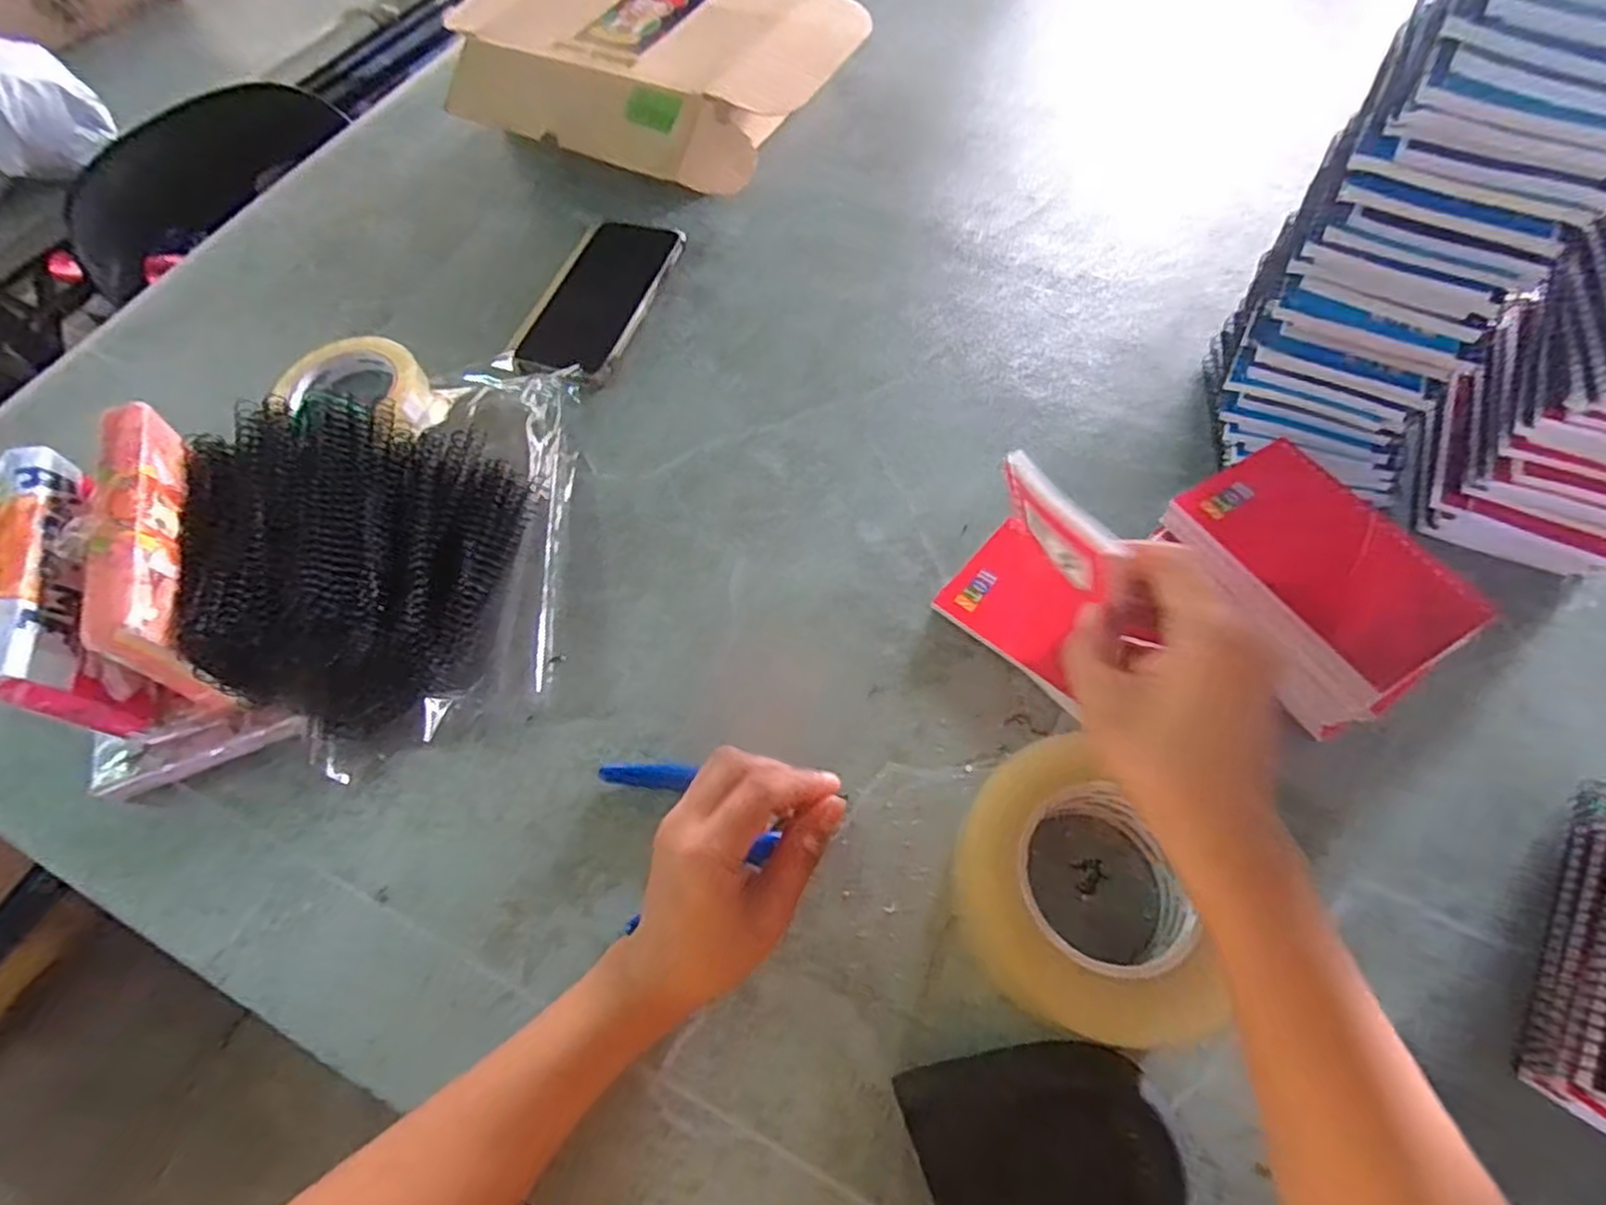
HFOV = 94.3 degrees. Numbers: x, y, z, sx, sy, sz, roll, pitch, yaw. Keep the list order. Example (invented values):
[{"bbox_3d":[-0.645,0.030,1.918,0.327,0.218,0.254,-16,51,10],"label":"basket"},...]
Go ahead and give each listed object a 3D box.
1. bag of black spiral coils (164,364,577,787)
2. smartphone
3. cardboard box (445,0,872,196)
[{"bbox_3d":[-0.249,-0.056,0.450,0.189,0.089,0.278,-7,63,0],"label":"bag of black spiral coils"},{"bbox_3d":[-0.161,-0.245,0.586,0.086,0.010,0.171,15,65,11],"label":"smartphone"},{"bbox_3d":[-0.160,-0.510,0.698,0.372,0.075,0.259,29,68,17],"label":"cardboard box"}]

